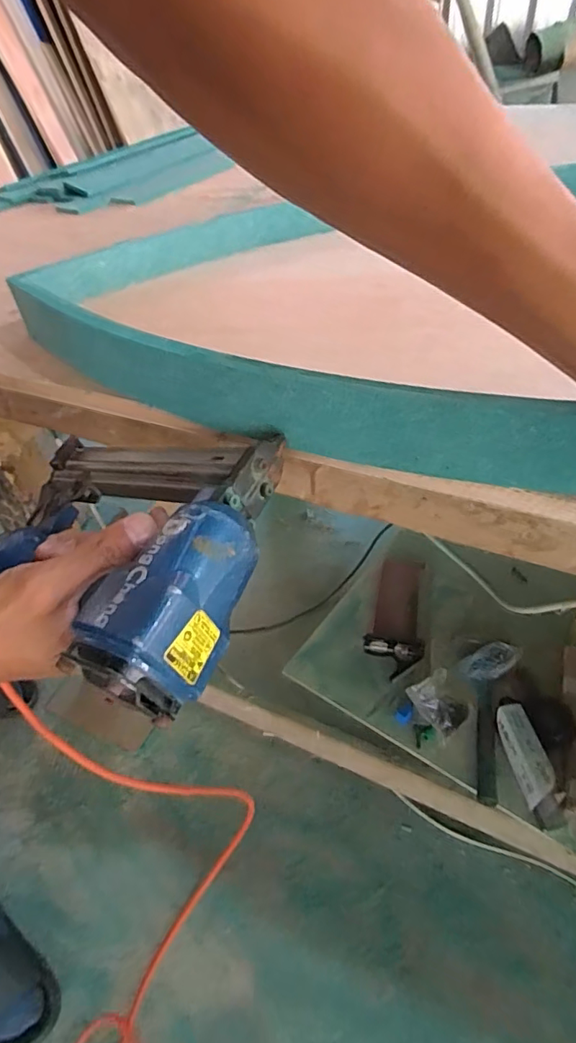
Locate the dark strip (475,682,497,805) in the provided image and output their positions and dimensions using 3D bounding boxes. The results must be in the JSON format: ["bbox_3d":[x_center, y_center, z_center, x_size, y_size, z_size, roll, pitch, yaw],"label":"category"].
[{"bbox_3d":[0.299,0.325,0.792,0.026,0.021,0.196,7,46,13],"label":"dark strip"}]

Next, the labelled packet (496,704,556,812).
[{"bbox_3d":[0.330,0.322,0.736,0.038,0.050,0.124,-8,45,-2],"label":"labelled packet"}]

